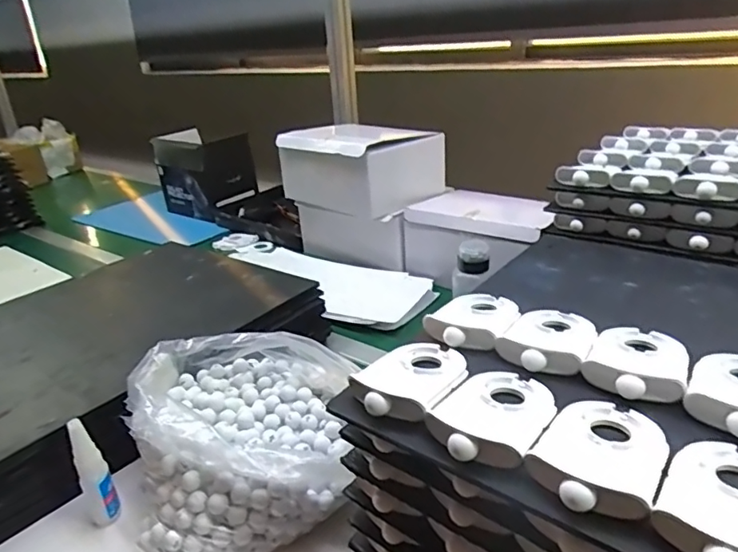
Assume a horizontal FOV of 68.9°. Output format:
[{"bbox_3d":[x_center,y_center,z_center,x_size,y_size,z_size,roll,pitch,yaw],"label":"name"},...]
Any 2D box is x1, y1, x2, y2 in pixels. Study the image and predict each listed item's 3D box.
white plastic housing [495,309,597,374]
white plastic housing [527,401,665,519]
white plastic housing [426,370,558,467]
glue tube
[{"bbox_3d":[0.132,0.043,0.389,0.058,0.017,0.088,11,28,31],"label":"white plastic housing"},{"bbox_3d":[0.122,0.090,0.283,0.057,0.012,0.089,13,29,34],"label":"white plastic housing"},{"bbox_3d":[0.075,0.079,0.317,0.058,0.014,0.087,13,29,34],"label":"white plastic housing"},{"bbox_3d":[-0.248,0.178,0.485,0.025,0.104,0.024,-19,28,-31],"label":"glue tube"}]

